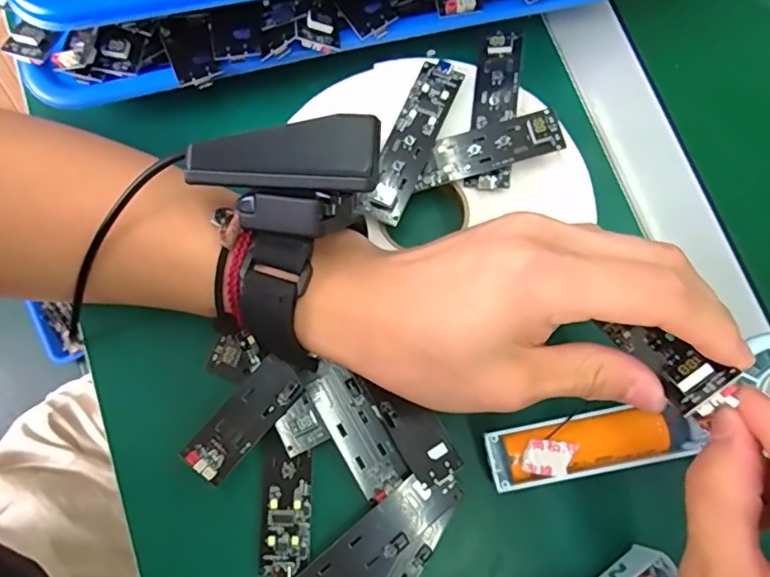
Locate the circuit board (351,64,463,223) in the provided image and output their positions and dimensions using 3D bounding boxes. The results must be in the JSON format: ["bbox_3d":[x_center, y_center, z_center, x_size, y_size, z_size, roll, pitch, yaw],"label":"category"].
[{"bbox_3d":[0.014,-0.076,0.290,0.023,0.008,0.090,24,79,5],"label":"circuit board"}]

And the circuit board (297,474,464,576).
[{"bbox_3d":[-0.005,0.118,0.258,0.090,0.007,0.023,-40,81,-7],"label":"circuit board"}]

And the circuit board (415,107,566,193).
[{"bbox_3d":[0.052,-0.072,0.283,0.074,0.008,0.025,-15,71,7],"label":"circuit board"}]

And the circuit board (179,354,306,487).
[{"bbox_3d":[-0.065,0.061,0.258,0.023,0.005,0.060,42,77,0],"label":"circuit board"}]

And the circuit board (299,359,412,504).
[{"bbox_3d":[-0.014,0.068,0.266,0.023,0.004,0.066,-31,90,-7],"label":"circuit board"}]

